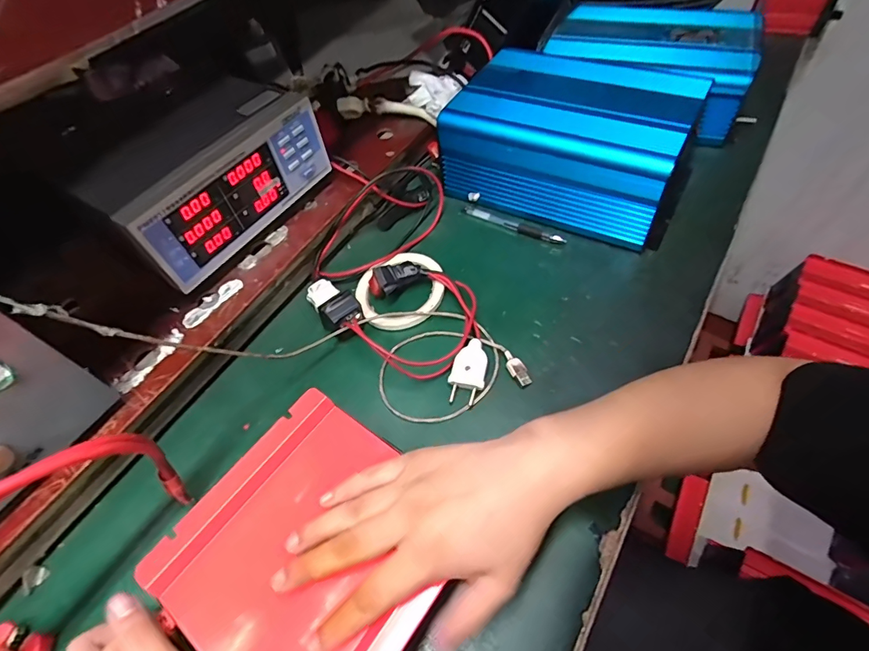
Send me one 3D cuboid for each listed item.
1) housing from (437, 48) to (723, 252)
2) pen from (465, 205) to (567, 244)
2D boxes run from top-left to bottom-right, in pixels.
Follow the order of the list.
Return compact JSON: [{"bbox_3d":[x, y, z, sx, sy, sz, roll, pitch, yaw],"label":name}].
[{"bbox_3d":[0.161,-0.217,0.532,0.257,0.121,0.175,27,62,19],"label":"housing"},{"bbox_3d":[0.095,-0.122,0.538,0.131,0.012,0.013,28,62,20],"label":"pen"}]

